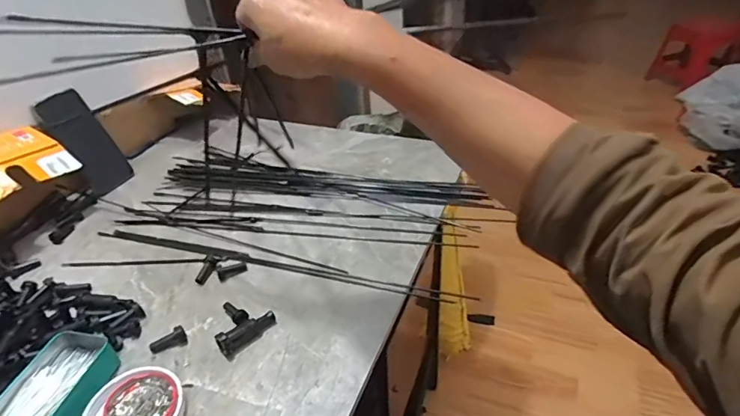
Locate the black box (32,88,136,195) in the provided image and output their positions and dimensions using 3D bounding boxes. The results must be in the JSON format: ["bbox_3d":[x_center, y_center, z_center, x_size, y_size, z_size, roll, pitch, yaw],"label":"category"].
[{"bbox_3d":[-0.465,-0.106,0.755,0.036,0.168,0.078,-14,30,24],"label":"black box"}]

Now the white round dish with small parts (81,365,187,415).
[{"bbox_3d":[-0.221,0.192,0.433,0.081,0.020,0.086,-2,36,2],"label":"white round dish with small parts"}]

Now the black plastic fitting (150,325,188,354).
[{"bbox_3d":[-0.220,0.146,0.503,0.037,0.012,0.019,-22,40,-23],"label":"black plastic fitting"}]

